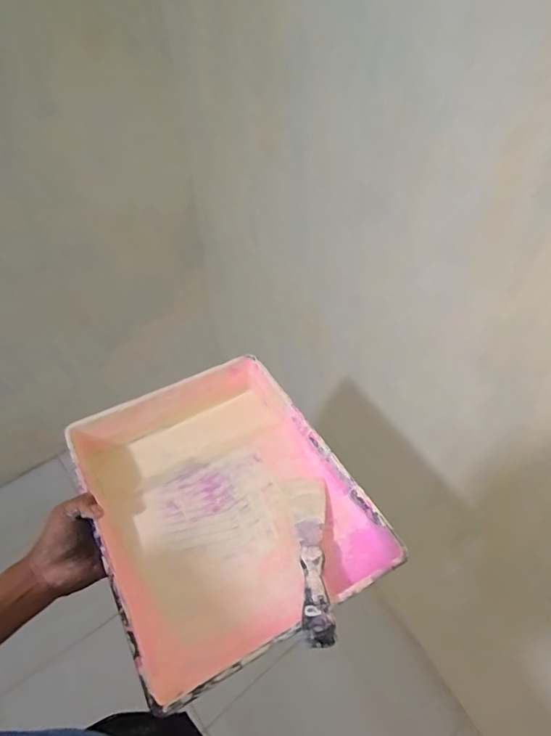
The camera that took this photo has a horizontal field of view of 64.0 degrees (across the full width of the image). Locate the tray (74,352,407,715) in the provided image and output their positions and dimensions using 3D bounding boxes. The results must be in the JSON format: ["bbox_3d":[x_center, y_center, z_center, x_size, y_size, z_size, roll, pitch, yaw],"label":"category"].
[{"bbox_3d":[-0.063,0.157,0.539,0.275,0.092,0.347,-24,50,-18],"label":"tray"}]

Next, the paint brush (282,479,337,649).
[{"bbox_3d":[0.037,0.189,0.464,0.045,0.015,0.196,-3,26,0],"label":"paint brush"}]

